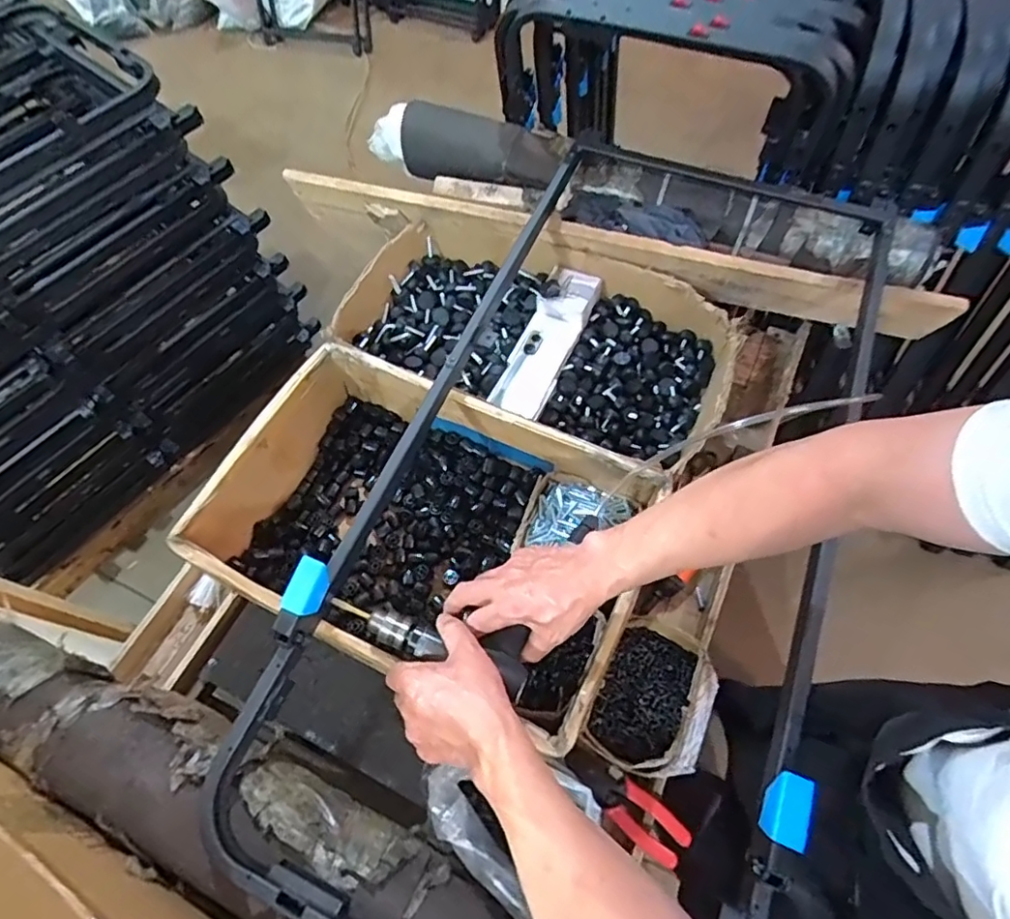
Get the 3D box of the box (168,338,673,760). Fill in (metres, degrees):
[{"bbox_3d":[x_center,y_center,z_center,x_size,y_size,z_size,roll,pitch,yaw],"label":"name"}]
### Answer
[{"bbox_3d":[-0.112,0.089,0.764,0.494,0.159,0.356,24,66,14],"label":"box"}]

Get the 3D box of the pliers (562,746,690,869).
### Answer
[{"bbox_3d":[0.145,0.417,0.699,0.159,0.024,0.049,32,68,30],"label":"pliers"}]

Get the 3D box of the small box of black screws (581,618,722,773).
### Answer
[{"bbox_3d":[0.192,0.298,0.712,0.139,0.076,0.180,26,67,14],"label":"small box of black screws"}]

